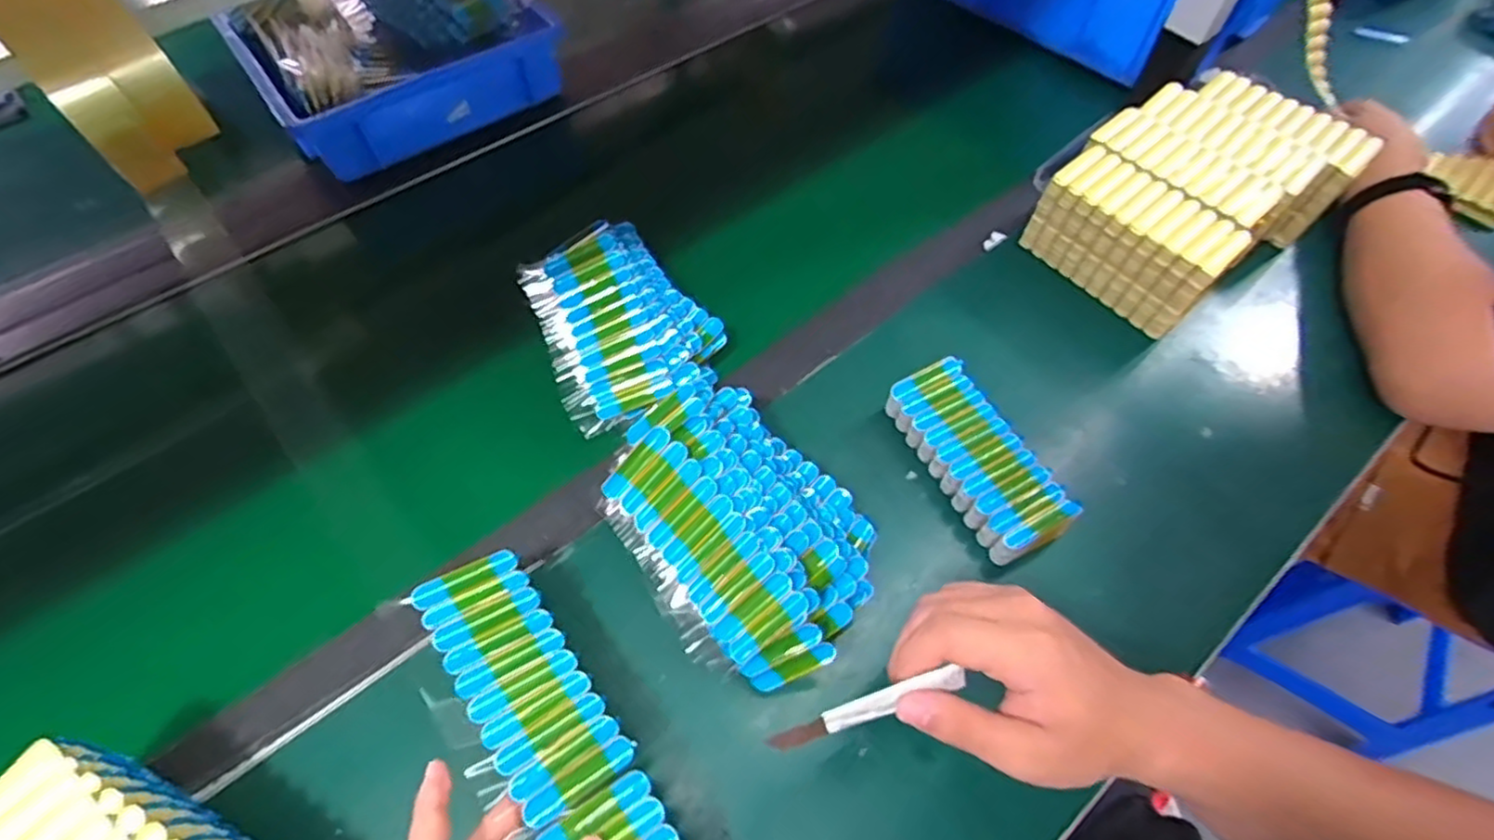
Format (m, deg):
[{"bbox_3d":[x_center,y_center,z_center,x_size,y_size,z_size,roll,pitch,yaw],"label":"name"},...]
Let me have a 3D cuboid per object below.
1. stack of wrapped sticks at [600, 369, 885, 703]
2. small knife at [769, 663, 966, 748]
[{"bbox_3d":[-0.006,0.073,0.468,0.140,0.093,0.193,-37,66,-20],"label":"stack of wrapped sticks"},{"bbox_3d":[0.058,0.139,0.328,0.097,0.008,0.012,-19,61,-5],"label":"small knife"}]

